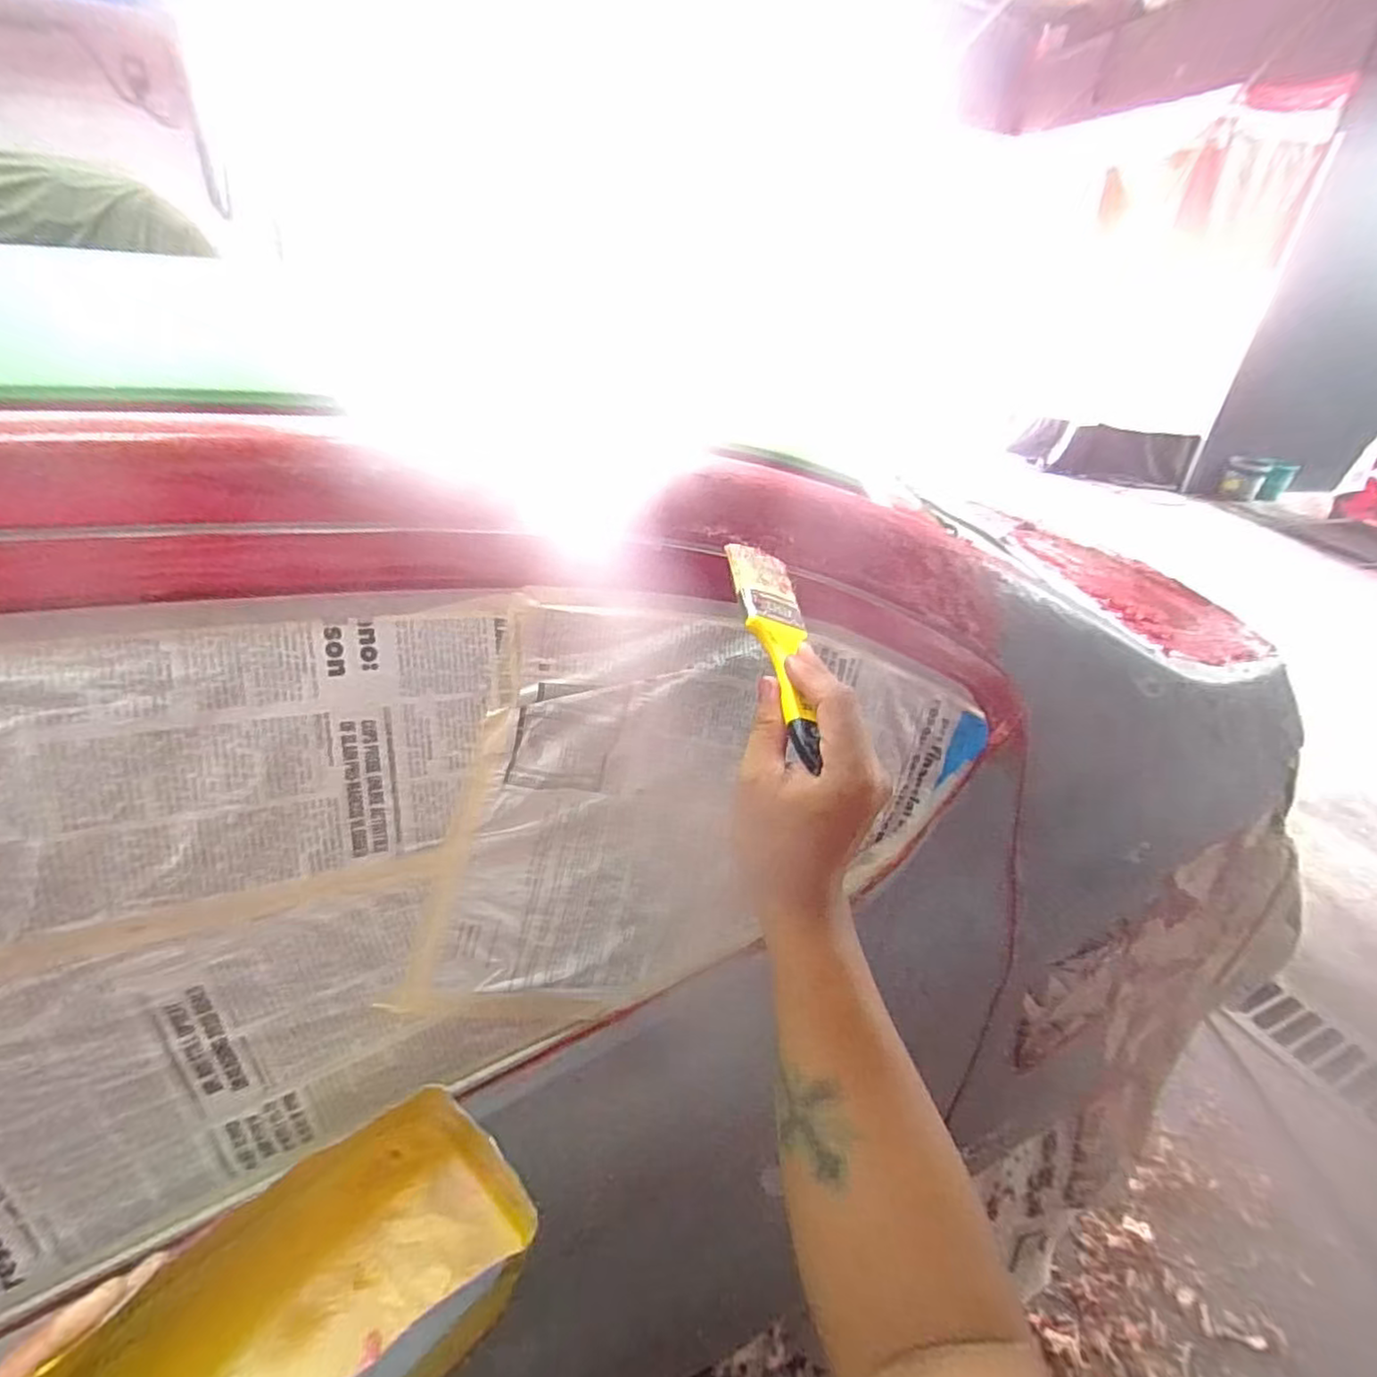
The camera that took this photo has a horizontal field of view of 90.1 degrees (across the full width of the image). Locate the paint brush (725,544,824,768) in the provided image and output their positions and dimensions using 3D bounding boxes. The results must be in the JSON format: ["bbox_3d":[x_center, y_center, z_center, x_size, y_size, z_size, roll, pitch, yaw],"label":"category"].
[{"bbox_3d":[0.061,-0.028,0.430,0.049,0.010,0.169,10,50,-28],"label":"paint brush"}]

